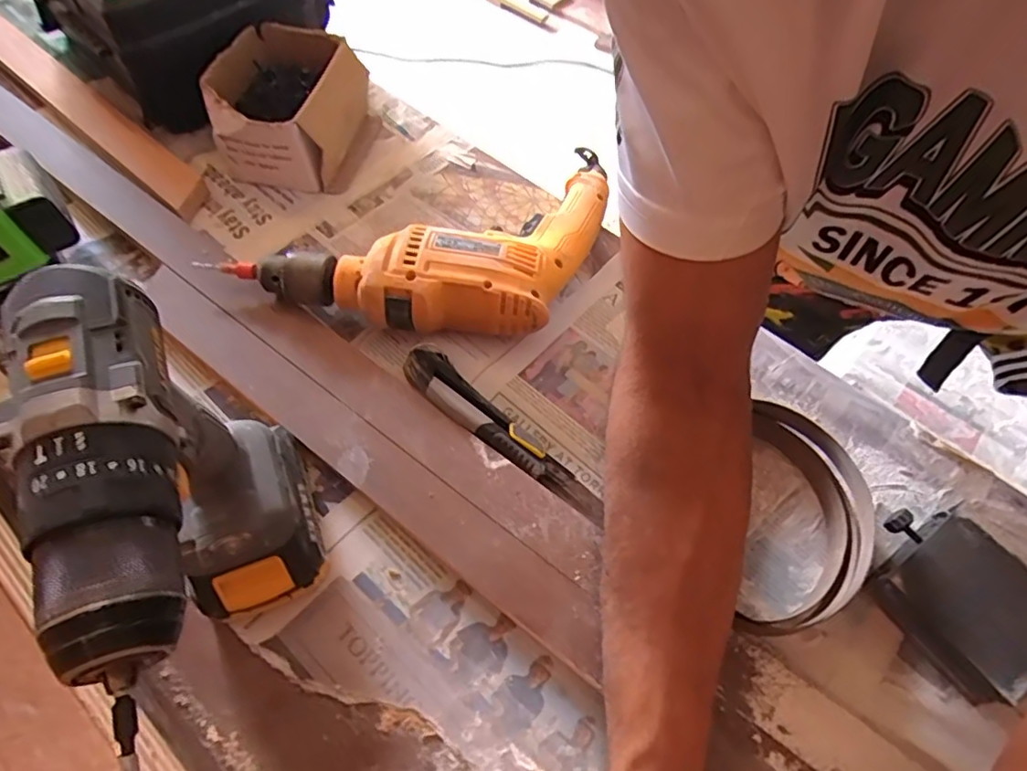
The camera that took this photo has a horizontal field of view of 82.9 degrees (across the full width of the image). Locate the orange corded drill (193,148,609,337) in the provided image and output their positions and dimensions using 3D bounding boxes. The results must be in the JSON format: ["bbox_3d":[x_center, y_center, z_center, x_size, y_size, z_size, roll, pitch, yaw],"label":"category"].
[{"bbox_3d":[-0.077,-0.156,0.516,0.280,0.063,0.251,14,61,6],"label":"orange corded drill"}]

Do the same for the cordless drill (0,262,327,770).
[{"bbox_3d":[-0.138,0.087,0.280,0.074,0.215,0.213,-26,65,-16],"label":"cordless drill"}]

